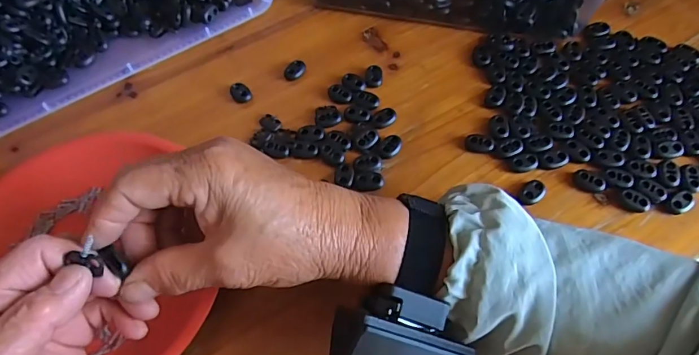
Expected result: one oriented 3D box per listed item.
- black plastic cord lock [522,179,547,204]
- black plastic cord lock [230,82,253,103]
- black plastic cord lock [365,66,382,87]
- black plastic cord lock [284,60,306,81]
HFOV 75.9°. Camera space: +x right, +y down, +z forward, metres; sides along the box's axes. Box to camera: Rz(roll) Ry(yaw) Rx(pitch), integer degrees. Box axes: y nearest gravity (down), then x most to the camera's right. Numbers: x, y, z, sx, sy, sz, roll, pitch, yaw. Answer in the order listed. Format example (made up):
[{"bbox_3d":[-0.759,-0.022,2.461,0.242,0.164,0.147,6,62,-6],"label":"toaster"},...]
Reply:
[{"bbox_3d":[0.136,0.011,0.330,0.014,0.008,0.020,40,72,21],"label":"black plastic cord lock"},{"bbox_3d":[-0.094,-0.073,0.388,0.016,0.011,0.017,-2,63,3],"label":"black plastic cord lock"},{"bbox_3d":[0.021,-0.087,0.386,0.015,0.006,0.021,1,63,4],"label":"black plastic cord lock"},{"bbox_3d":[-0.048,-0.095,0.397,0.021,0.010,0.013,-42,68,-17],"label":"black plastic cord lock"}]

